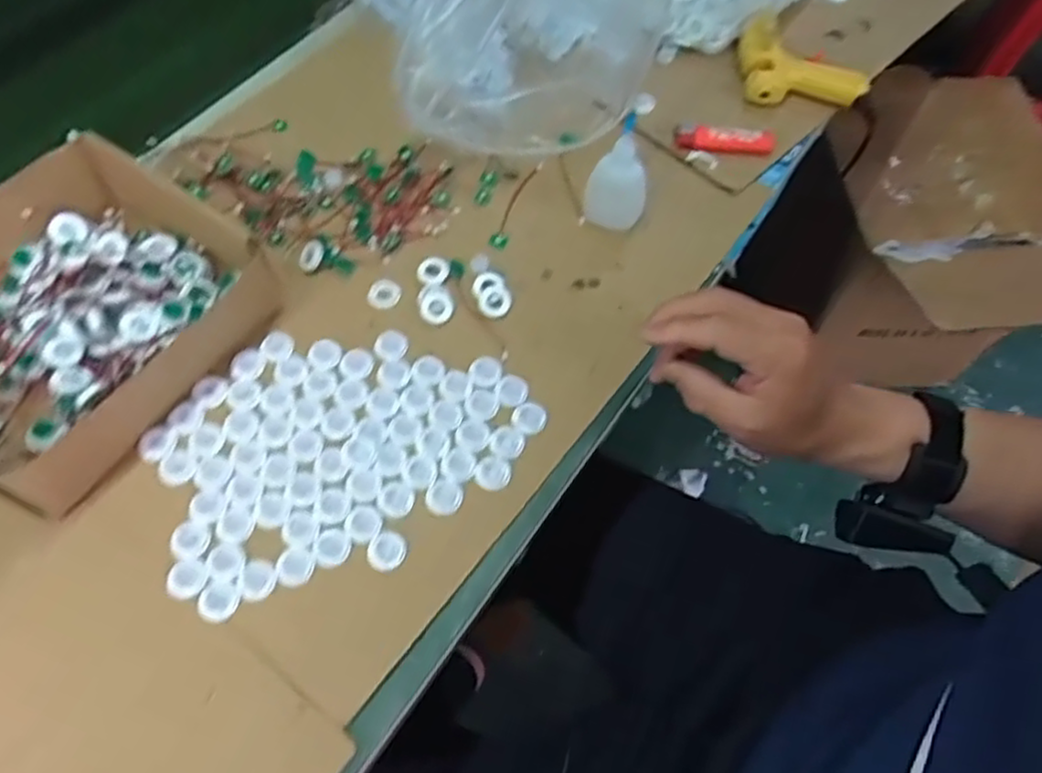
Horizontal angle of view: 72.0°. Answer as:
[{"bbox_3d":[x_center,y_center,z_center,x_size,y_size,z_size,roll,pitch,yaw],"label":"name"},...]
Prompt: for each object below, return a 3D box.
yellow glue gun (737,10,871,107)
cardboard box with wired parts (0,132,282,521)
[{"bbox_3d":[0.250,-0.290,0.653,0.103,0.037,0.088,-5,62,-5],"label":"yellow glue gun"},{"bbox_3d":[-0.299,-0.049,0.478,0.193,0.068,0.220,34,66,15],"label":"cardboard box with wired parts"}]

